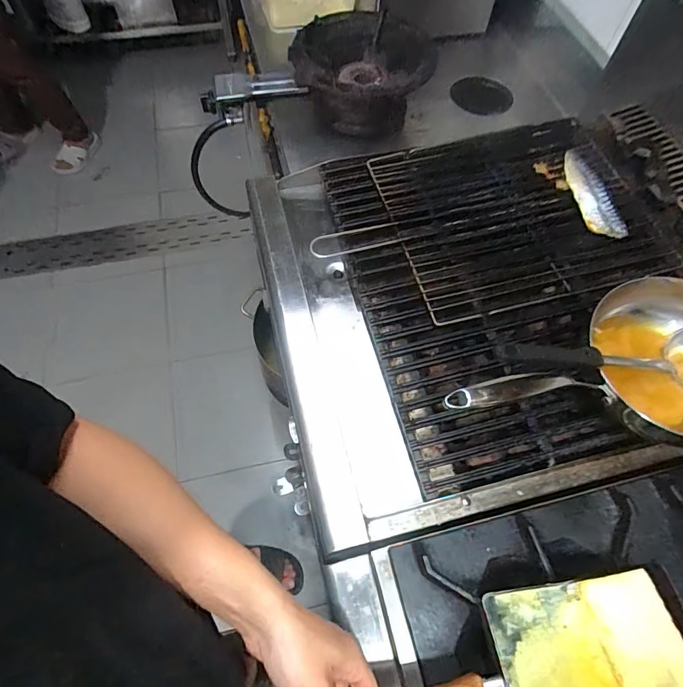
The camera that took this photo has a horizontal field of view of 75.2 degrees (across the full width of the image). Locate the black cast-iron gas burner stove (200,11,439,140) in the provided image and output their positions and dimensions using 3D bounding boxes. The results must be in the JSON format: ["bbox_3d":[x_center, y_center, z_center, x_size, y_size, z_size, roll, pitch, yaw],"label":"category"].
[{"bbox_3d":[-0.050,-0.624,1.046,0.515,0.156,0.277,-3,62,-2],"label":"black cast-iron gas burner stove"}]

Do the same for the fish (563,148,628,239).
[{"bbox_3d":[0.388,-0.240,0.691,0.065,0.017,0.182,-1,62,-2],"label":"fish"}]

